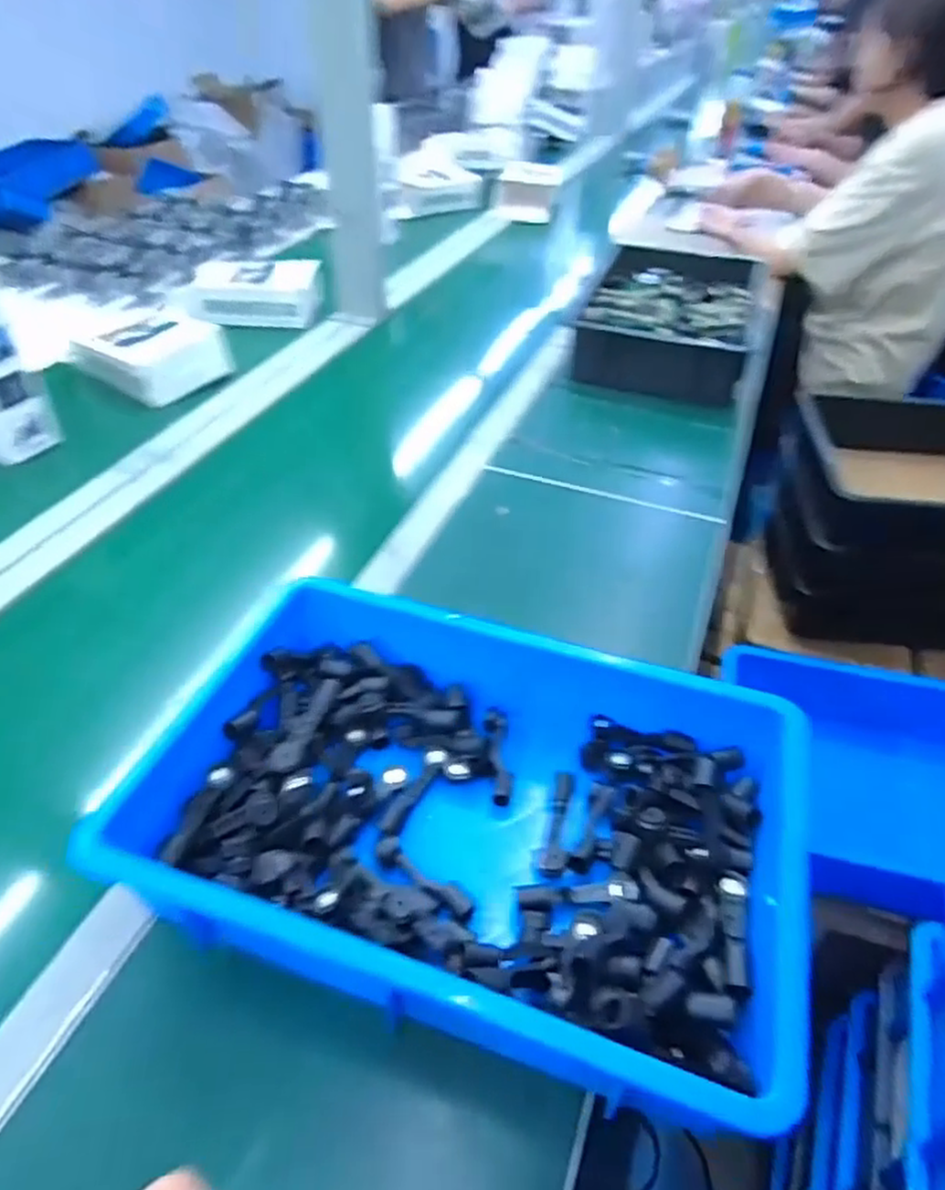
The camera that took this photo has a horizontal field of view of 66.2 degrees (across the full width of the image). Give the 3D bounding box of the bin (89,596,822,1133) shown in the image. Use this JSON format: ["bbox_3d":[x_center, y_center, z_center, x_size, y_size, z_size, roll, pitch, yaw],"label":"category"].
[{"bbox_3d":[0.006,0.143,0.517,0.415,0.095,0.285,16,44,15],"label":"bin"}]

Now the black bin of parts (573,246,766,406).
[{"bbox_3d":[0.328,-0.466,1.218,0.273,0.103,0.406,15,44,14],"label":"black bin of parts"}]

